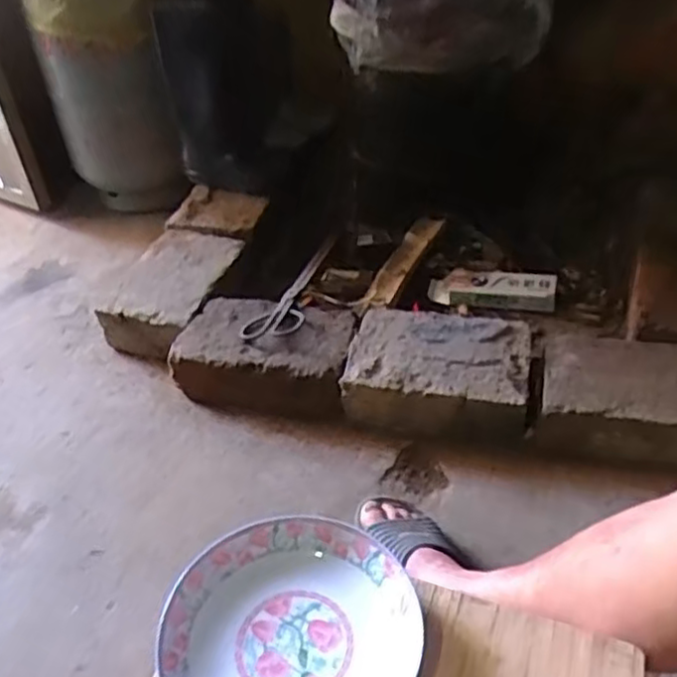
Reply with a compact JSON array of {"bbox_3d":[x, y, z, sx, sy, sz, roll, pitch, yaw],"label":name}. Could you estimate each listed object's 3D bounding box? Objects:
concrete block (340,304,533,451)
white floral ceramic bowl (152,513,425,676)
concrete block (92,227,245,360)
[{"bbox_3d":[0.155,0.056,1.098,0.268,0.110,0.194,6,40,13],"label":"concrete block"},{"bbox_3d":[-0.033,0.201,0.480,0.171,0.030,0.164,-1,37,1],"label":"white floral ceramic bowl"},{"bbox_3d":[-0.306,-0.092,1.332,0.174,0.115,0.299,7,38,13],"label":"concrete block"}]

